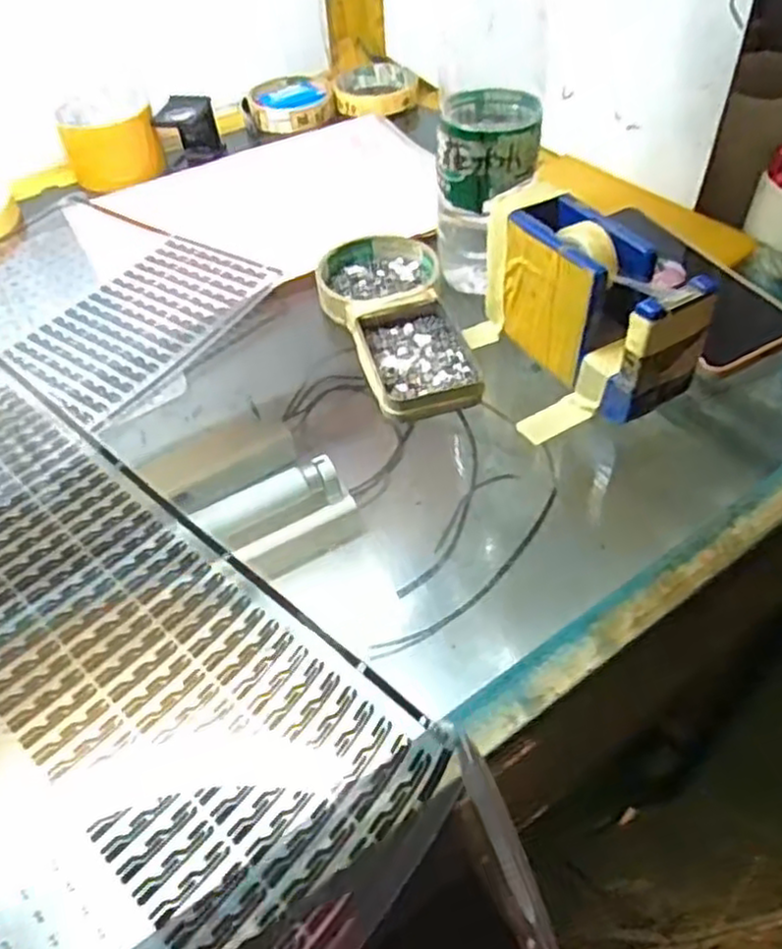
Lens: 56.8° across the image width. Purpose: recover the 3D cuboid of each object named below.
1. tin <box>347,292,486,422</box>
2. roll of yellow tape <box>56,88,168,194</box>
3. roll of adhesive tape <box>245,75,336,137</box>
[{"bbox_3d":[0.015,-0.074,0.440,0.065,0.015,0.088,-13,48,-9],"label":"tin"},{"bbox_3d":[-0.248,-0.296,0.639,0.081,0.051,0.084,-15,49,-10],"label":"roll of yellow tape"},{"bbox_3d":[-0.099,-0.363,0.713,0.083,0.025,0.091,-8,48,-4],"label":"roll of adhesive tape"}]

